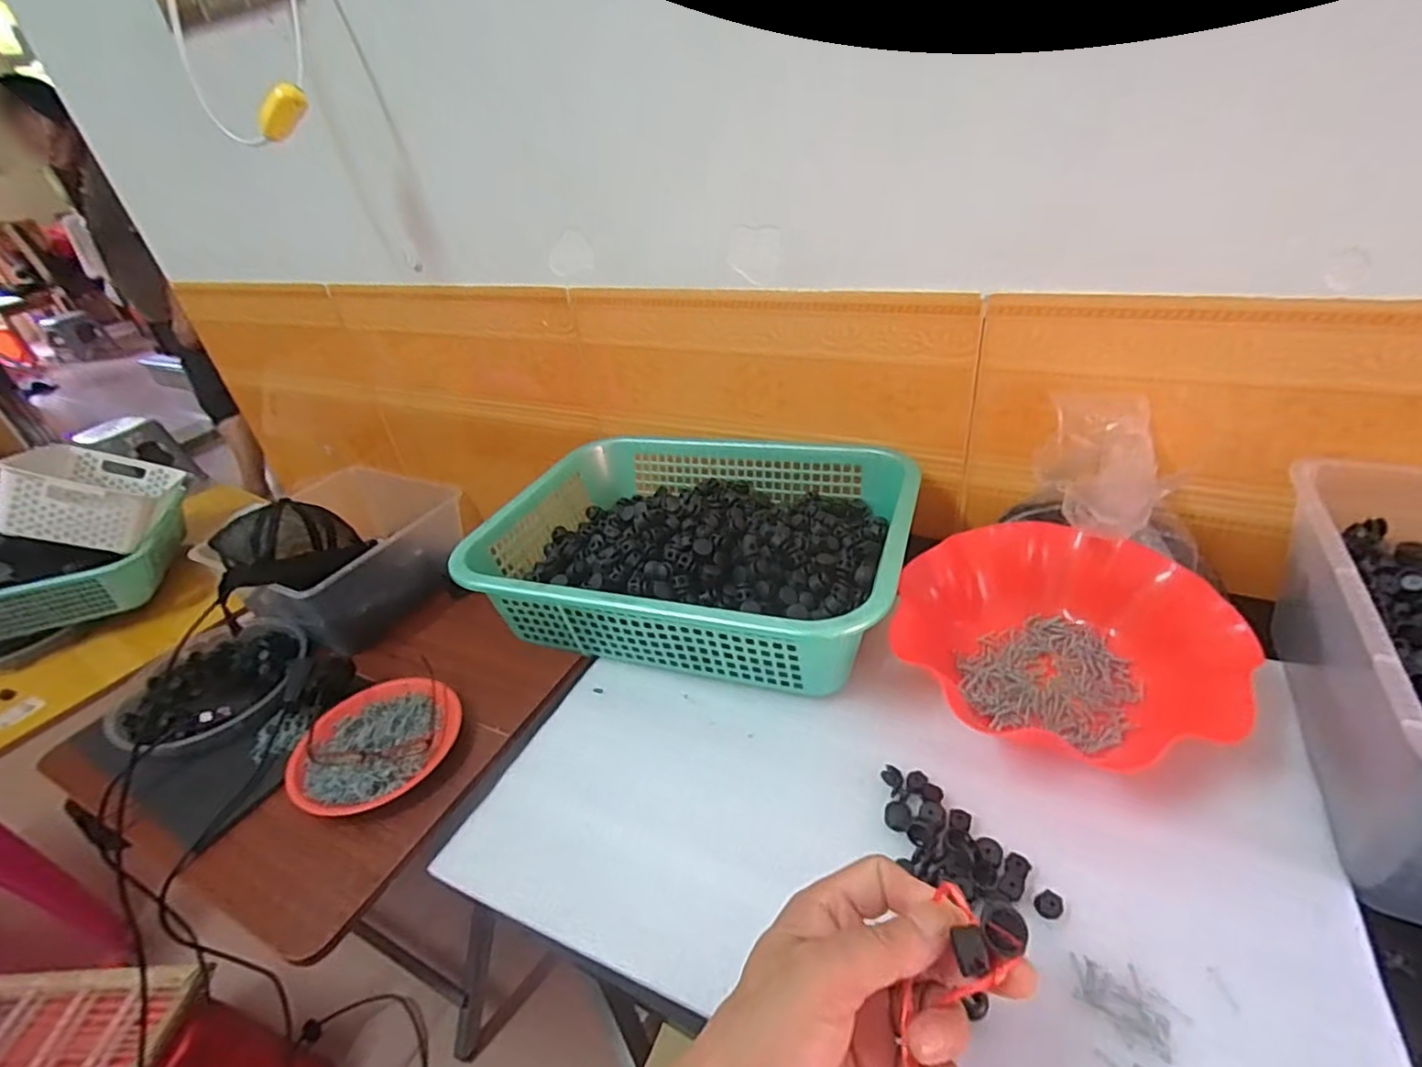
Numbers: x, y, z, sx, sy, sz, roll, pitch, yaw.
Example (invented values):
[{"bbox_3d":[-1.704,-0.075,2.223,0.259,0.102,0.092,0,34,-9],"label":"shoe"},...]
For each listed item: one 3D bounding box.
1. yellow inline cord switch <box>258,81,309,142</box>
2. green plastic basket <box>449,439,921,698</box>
[{"bbox_3d":[-0.473,-0.463,0.709,0.065,0.030,0.031,-37,27,23],"label":"yellow inline cord switch"},{"bbox_3d":[-0.010,0.008,0.625,0.379,0.098,0.288,6,37,19],"label":"green plastic basket"}]

